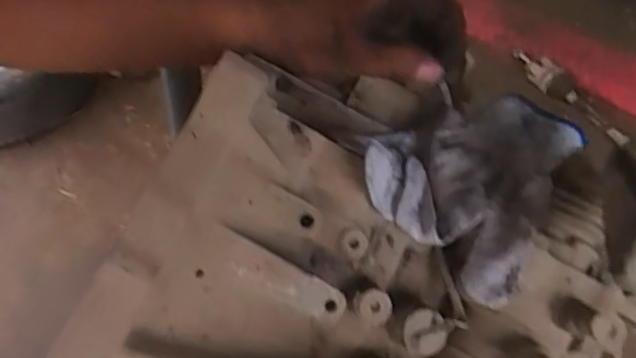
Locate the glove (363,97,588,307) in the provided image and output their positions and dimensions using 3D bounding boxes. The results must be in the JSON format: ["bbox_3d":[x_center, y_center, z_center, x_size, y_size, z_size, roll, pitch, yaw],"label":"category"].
[{"bbox_3d":[0.091,-0.007,0.354,0.101,0.059,0.140,28,60,14],"label":"glove"}]

